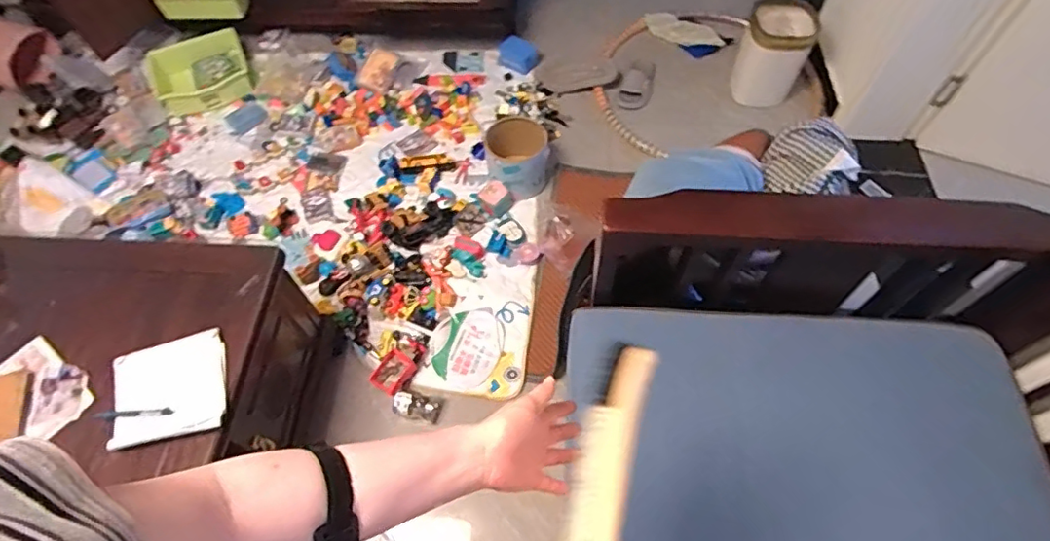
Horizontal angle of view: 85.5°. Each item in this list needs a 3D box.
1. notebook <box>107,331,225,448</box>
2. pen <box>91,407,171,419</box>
[{"bbox_3d":[-0.656,0.215,1.051,0.191,0.013,0.183,-13,64,-10],"label":"notebook"},{"bbox_3d":[-0.706,0.259,1.026,0.132,0.015,0.014,-4,59,-1],"label":"pen"}]

